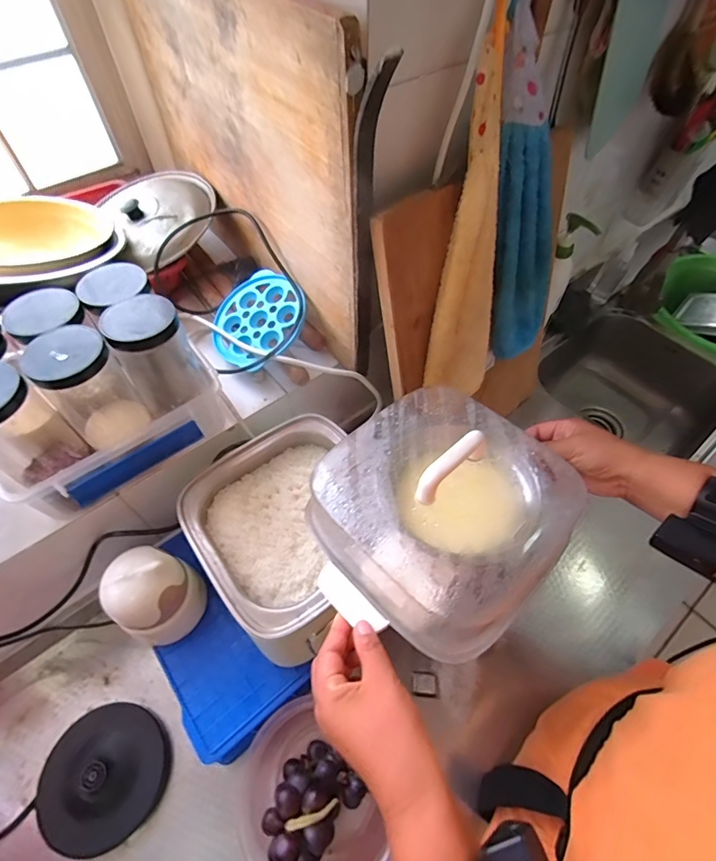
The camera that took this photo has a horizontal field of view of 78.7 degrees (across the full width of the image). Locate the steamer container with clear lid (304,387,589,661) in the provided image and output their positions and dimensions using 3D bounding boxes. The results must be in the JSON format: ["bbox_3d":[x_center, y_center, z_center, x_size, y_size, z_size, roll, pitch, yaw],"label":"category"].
[{"bbox_3d":[0.075,0.067,0.408,0.208,0.093,0.233,39,64,23],"label":"steamer container with clear lid"}]

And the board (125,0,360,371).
[{"bbox_3d":[-0.180,-0.389,0.588,0.014,0.341,0.578,-32,61,-20],"label":"board"}]

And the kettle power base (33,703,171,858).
[{"bbox_3d":[-0.300,0.399,0.510,0.135,0.049,0.131,0,56,0],"label":"kettle power base"}]

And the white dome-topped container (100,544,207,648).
[{"bbox_3d":[-0.237,0.187,0.505,0.086,0.113,0.087,0,56,0],"label":"white dome-topped container"}]

